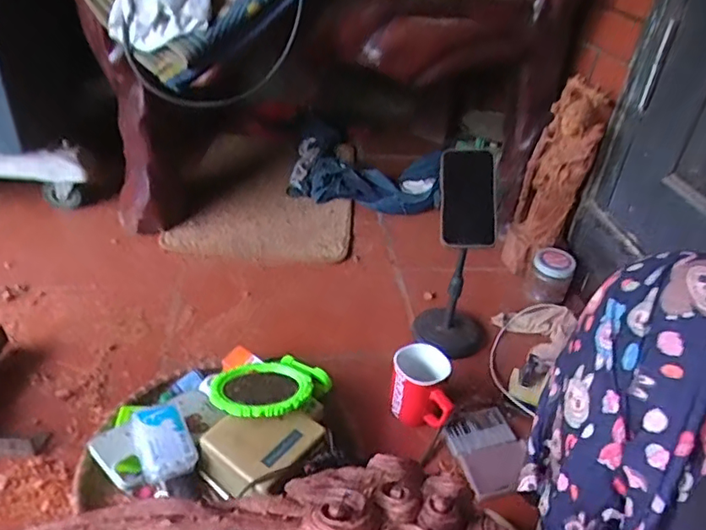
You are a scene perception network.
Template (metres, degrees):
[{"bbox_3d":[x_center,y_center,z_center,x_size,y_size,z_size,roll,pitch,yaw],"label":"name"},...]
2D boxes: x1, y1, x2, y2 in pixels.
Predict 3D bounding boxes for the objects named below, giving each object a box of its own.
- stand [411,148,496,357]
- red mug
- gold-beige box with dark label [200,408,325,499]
[{"bbox_3d":[0.174,0.001,0.876,0.121,0.296,0.097,10,36,5],"label":"stand"},{"bbox_3d":[0.092,0.177,0.789,0.077,0.091,0.092,5,36,-1],"label":"red mug"},{"bbox_3d":[-0.112,0.223,0.689,0.105,0.058,0.120,28,40,27],"label":"gold-beige box with dark label"}]

